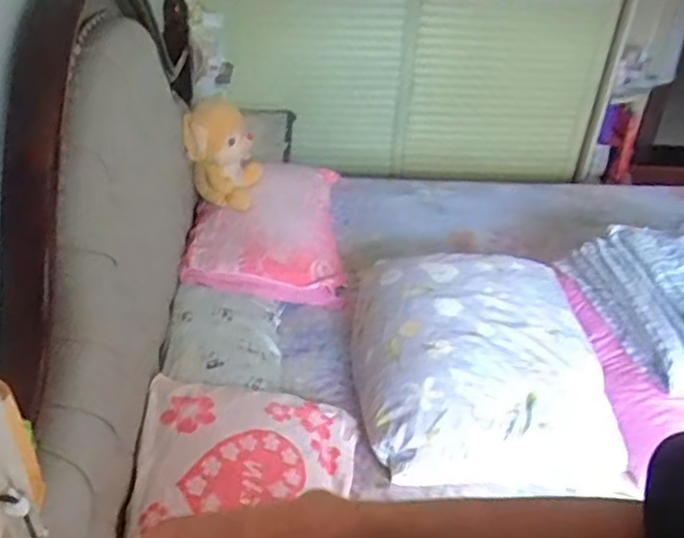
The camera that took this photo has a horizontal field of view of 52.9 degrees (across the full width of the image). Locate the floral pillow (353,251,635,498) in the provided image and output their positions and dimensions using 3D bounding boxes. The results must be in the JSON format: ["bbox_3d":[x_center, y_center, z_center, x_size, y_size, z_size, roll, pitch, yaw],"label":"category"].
[{"bbox_3d":[0.317,0.185,1.633,0.541,0.178,0.620,0,38,-5],"label":"floral pillow"}]

